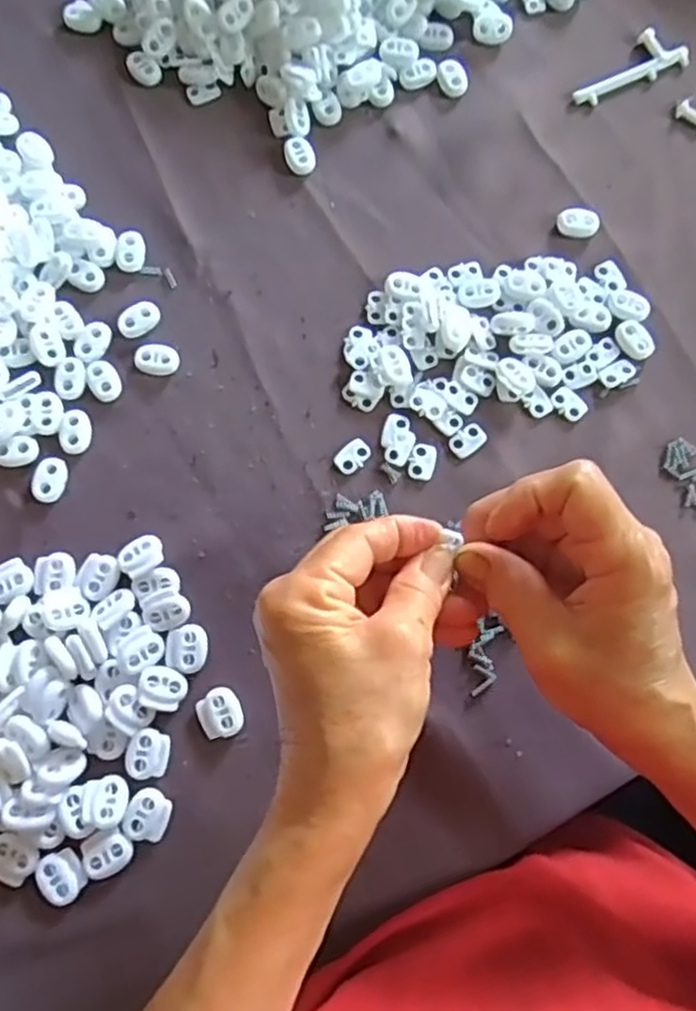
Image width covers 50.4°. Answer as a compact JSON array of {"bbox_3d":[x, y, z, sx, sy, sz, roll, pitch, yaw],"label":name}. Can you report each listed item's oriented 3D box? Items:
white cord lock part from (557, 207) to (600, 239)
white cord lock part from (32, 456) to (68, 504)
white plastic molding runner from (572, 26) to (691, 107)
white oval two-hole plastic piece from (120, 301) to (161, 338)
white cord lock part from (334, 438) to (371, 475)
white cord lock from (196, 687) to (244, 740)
[{"bbox_3d":[0.125,-0.154,0.403,0.022,0.006,0.015,26,77,6],"label":"white cord lock part"},{"bbox_3d":[-0.149,-0.013,0.368,0.014,0.004,0.023,8,76,1],"label":"white cord lock part"},{"bbox_3d":[0.163,-0.254,0.431,0.074,0.005,0.028,-33,78,-9],"label":"white plastic molding runner"},{"bbox_3d":[-0.109,-0.098,0.387,0.024,0.004,0.016,-44,80,-11],"label":"white oval two-hole plastic piece"},{"bbox_3d":[0.003,-0.025,0.375,0.019,0.004,0.013,-38,79,-10],"label":"white cord lock part"},{"bbox_3d":[-0.059,0.096,0.341,0.020,0.004,0.022,-18,77,-5],"label":"white cord lock"}]

